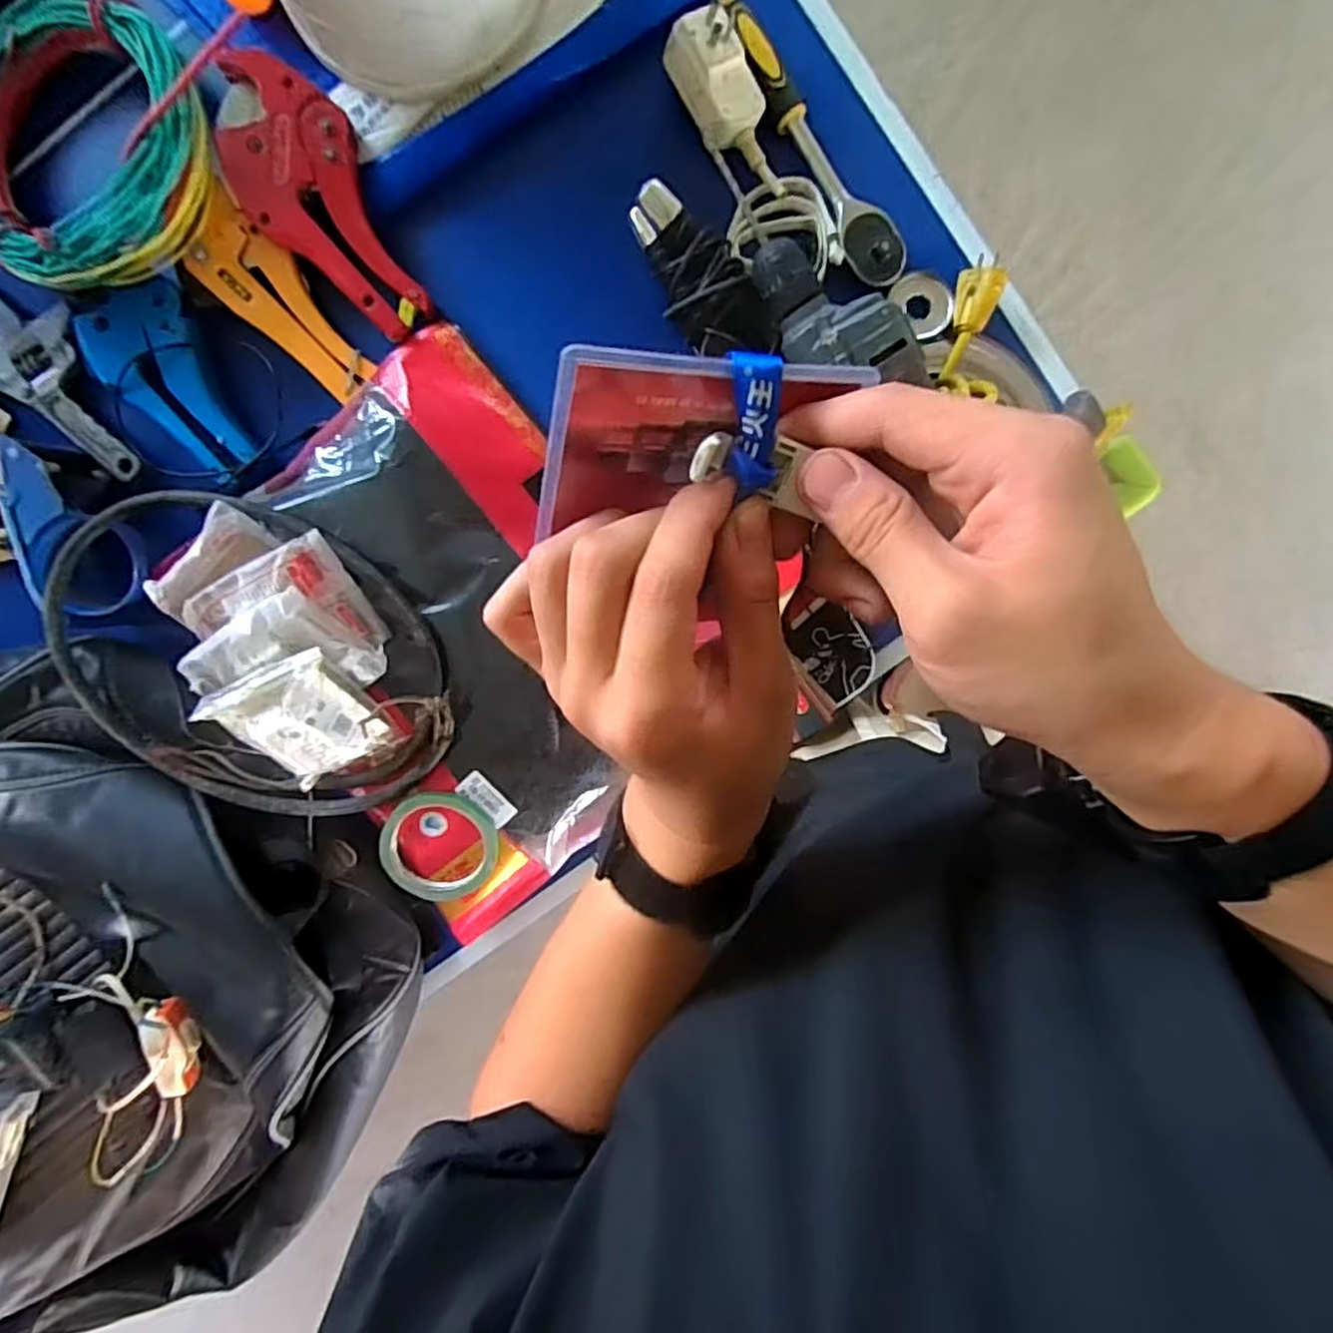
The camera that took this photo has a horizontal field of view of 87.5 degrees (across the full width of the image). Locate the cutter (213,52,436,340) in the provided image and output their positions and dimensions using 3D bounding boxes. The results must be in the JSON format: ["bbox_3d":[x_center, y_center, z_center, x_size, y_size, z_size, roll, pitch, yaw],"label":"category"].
[{"bbox_3d":[-0.269,-0.351,0.530,0.096,0.027,0.205,-23,96,3],"label":"cutter"}]

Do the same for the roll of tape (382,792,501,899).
[{"bbox_3d":[-0.187,0.147,0.577,0.094,0.022,0.087,0,97,0],"label":"roll of tape"}]

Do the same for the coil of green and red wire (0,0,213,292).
[{"bbox_3d":[-0.455,-0.405,0.522,0.209,0.045,0.222,-26,96,3],"label":"coil of green and red wire"}]

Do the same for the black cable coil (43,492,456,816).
[{"bbox_3d":[-0.326,-0.007,0.548,0.331,0.025,0.232,34,96,-3],"label":"black cable coil"}]

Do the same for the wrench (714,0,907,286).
[{"bbox_3d":[0.108,-0.398,0.528,0.040,0.026,0.234,-33,95,4],"label":"wrench"}]

